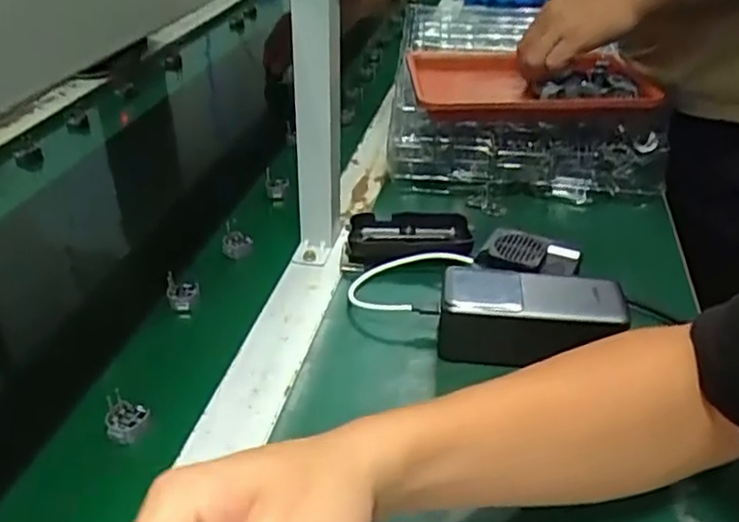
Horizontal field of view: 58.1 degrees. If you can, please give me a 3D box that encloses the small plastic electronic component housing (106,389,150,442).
[{"bbox_3d":[-0.161,0.102,0.442,0.026,0.024,0.024,1,34,-1],"label":"small plastic electronic component housing"}]

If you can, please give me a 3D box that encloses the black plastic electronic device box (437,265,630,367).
[{"bbox_3d":[0.116,0.043,0.494,0.125,0.058,0.049,4,34,4],"label":"black plastic electronic device box"}]

